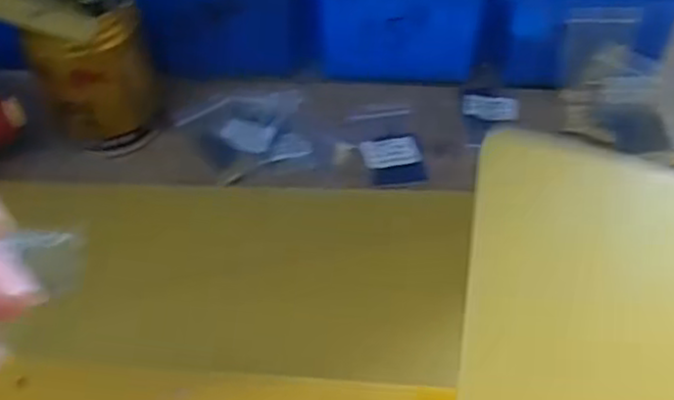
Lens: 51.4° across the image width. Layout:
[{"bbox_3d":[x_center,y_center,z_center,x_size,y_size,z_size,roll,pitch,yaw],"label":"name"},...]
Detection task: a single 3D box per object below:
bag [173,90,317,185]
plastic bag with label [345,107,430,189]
[{"bbox_3d":[-0.053,-0.039,0.422,0.072,0.006,0.066,-11,52,-13],"label":"bag"},{"bbox_3d":[0.032,-0.033,0.418,0.036,0.004,0.059,-7,51,-9],"label":"plastic bag with label"}]

